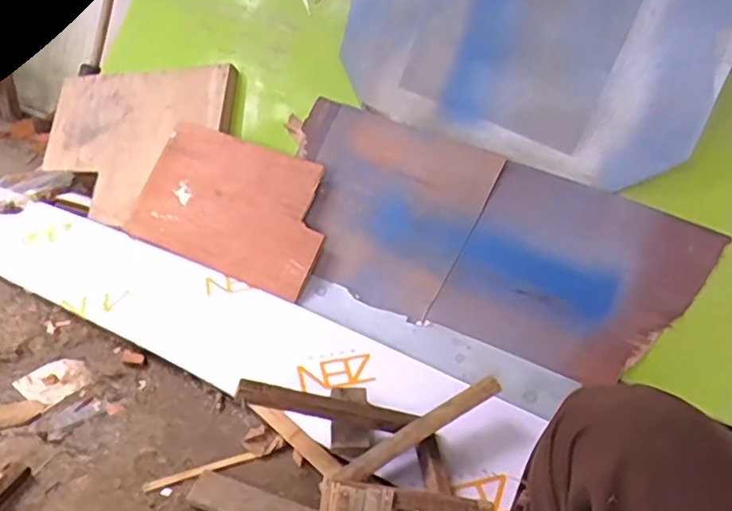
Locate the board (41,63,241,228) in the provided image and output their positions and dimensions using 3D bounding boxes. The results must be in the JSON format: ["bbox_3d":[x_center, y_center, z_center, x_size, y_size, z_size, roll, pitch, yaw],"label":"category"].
[{"bbox_3d":[-0.570,-0.268,1.463,0.506,0.374,0.028,6,-6,21],"label":"board"}]

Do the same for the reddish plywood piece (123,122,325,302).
[{"bbox_3d":[-0.293,-0.111,1.301,0.456,0.276,0.020,21,1,22],"label":"reddish plywood piece"}]

